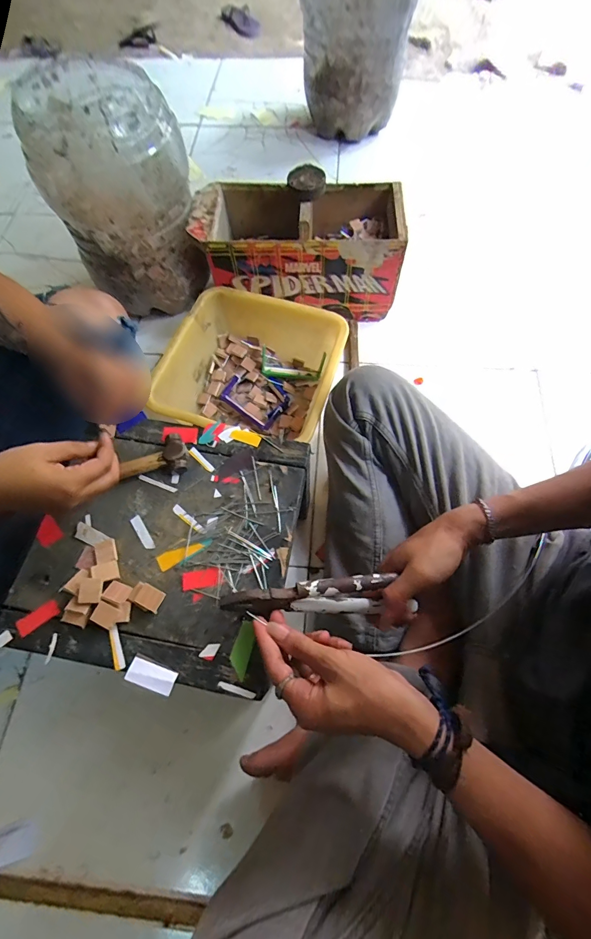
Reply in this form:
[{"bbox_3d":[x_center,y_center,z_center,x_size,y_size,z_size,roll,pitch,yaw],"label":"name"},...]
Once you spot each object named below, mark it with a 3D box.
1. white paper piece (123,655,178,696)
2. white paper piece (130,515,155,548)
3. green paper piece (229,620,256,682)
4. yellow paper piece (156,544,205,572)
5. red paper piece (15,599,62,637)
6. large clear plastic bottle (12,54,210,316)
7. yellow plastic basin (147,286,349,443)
[{"bbox_3d":[-0.136,0.194,0.359,0.045,0.008,0.021,18,69,9],"label":"white paper piece"},{"bbox_3d":[-0.168,0.069,0.417,0.011,0.004,0.043,-34,70,-12],"label":"white paper piece"},{"bbox_3d":[-0.052,0.175,0.374,0.018,0.006,0.049,14,69,8],"label":"green paper piece"},{"bbox_3d":[-0.124,0.089,0.408,0.049,0.004,0.017,-29,69,-10],"label":"yellow paper piece"},{"bbox_3d":[-0.263,0.151,0.388,0.041,0.004,0.018,-36,71,-12],"label":"red paper piece"},{"bbox_3d":[-0.293,-0.471,0.665,0.223,0.296,0.223,-23,68,-7],"label":"large clear plastic bottle"},{"bbox_3d":[-0.071,-0.156,0.665,0.273,0.124,0.267,16,69,9],"label":"yellow plastic basin"}]

